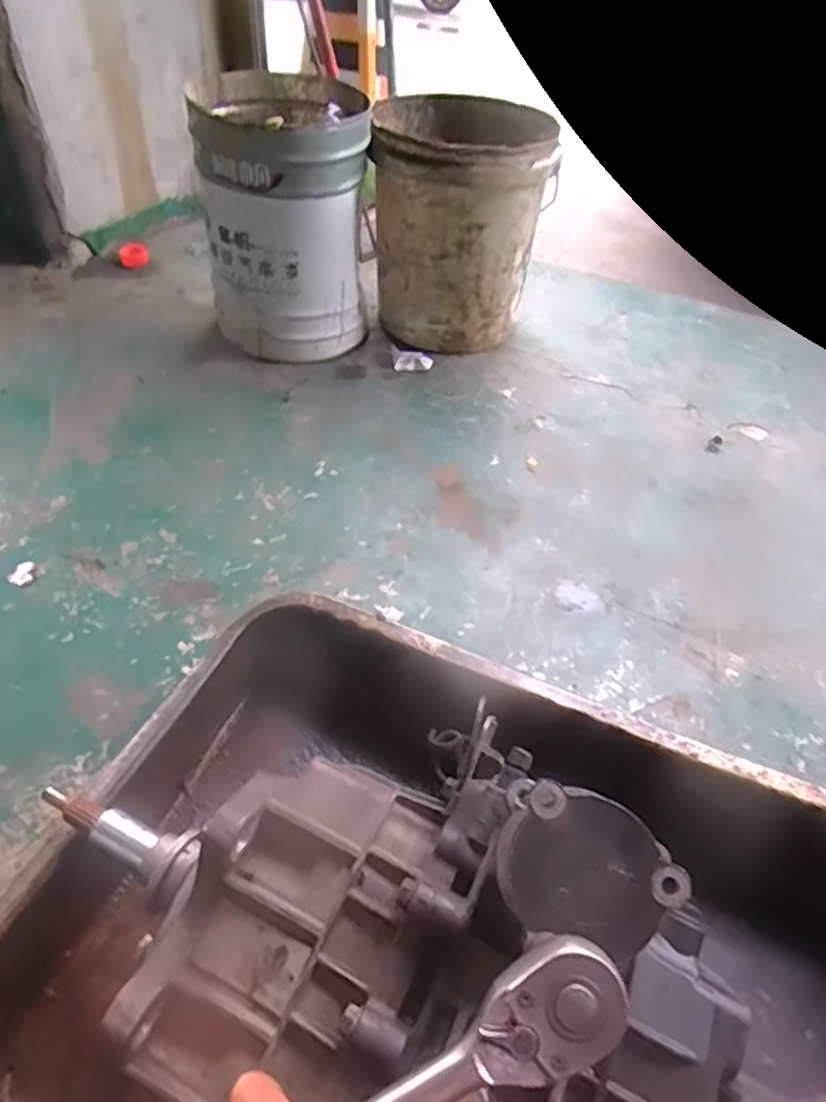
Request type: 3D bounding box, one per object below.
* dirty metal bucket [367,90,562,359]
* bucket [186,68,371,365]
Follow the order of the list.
[{"bbox_3d":[0.065,-0.518,1.104,0.244,0.317,0.242,0,47,-4],"label":"dirty metal bucket"},{"bbox_3d":[-0.200,-0.513,1.071,0.240,0.336,0.249,-9,48,-12],"label":"bucket"}]

